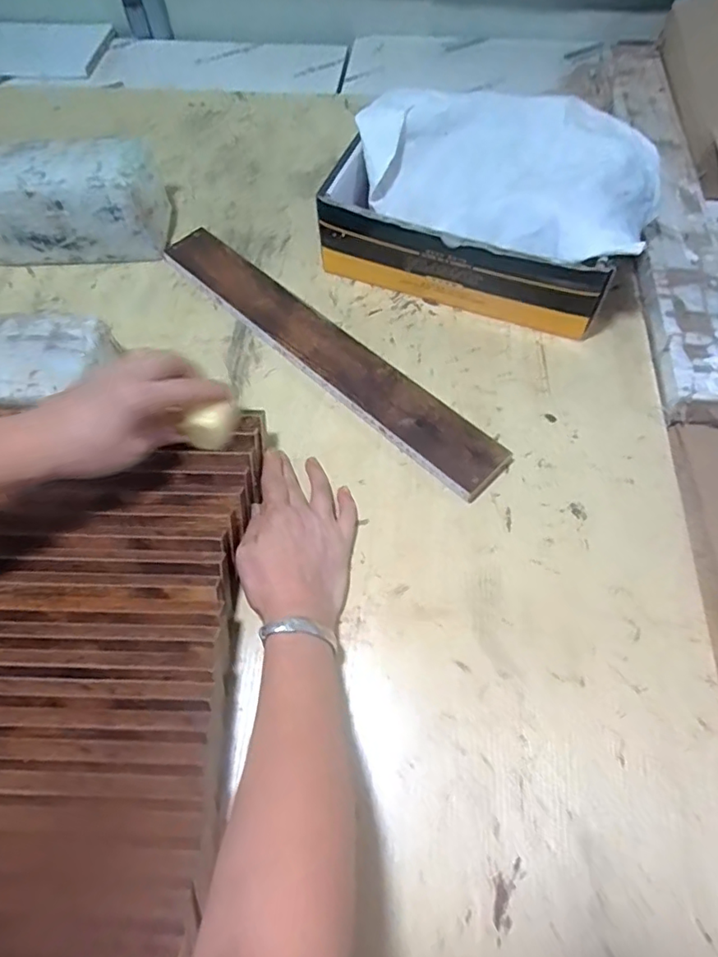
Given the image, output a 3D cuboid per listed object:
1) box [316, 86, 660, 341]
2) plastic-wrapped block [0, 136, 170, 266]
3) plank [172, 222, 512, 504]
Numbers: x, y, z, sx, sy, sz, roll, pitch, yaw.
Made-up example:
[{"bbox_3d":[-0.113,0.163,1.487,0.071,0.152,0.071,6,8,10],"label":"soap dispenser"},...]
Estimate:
[{"bbox_3d":[0.136,-0.288,0.603,0.297,0.133,0.194,21,63,14],"label":"box"},{"bbox_3d":[-0.339,-0.318,0.641,0.221,0.100,0.092,-3,60,1],"label":"plastic-wrapped block"},{"bbox_3d":[-0.040,-0.141,0.586,0.067,0.019,0.456,-41,67,-19],"label":"plank"}]

